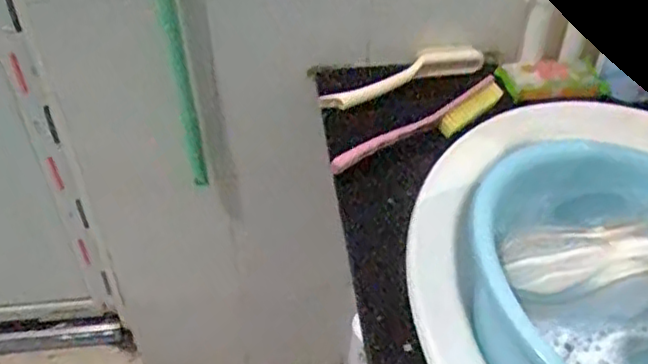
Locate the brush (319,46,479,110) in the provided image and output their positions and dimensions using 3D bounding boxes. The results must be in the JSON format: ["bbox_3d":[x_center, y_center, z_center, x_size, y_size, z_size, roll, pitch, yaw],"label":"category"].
[{"bbox_3d":[0.095,-0.131,0.830,0.223,0.023,0.036,-20,50,-21],"label":"brush"}]

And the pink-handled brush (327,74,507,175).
[{"bbox_3d":[0.110,-0.064,0.754,0.220,0.032,0.030,-23,51,-23],"label":"pink-handled brush"}]

